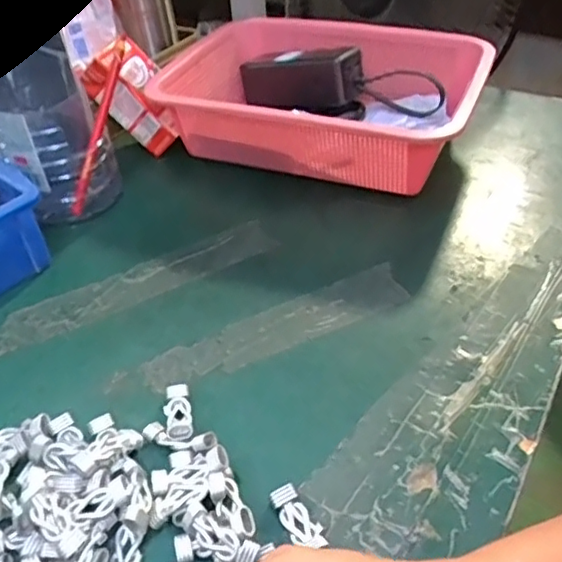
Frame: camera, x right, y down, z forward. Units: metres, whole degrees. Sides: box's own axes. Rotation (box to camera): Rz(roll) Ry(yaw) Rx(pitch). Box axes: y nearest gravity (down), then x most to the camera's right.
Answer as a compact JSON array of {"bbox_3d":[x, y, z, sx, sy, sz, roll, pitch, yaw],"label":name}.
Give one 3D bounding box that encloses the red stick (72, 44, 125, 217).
[{"bbox_3d":[-0.164,-0.136,0.529,0.013,0.155,0.011,21,7,27],"label":"red stick"}]

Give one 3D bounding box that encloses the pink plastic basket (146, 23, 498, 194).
[{"bbox_3d":[0.049,-0.180,0.604,0.293,0.091,0.212,14,45,21],"label":"pink plastic basket"}]

